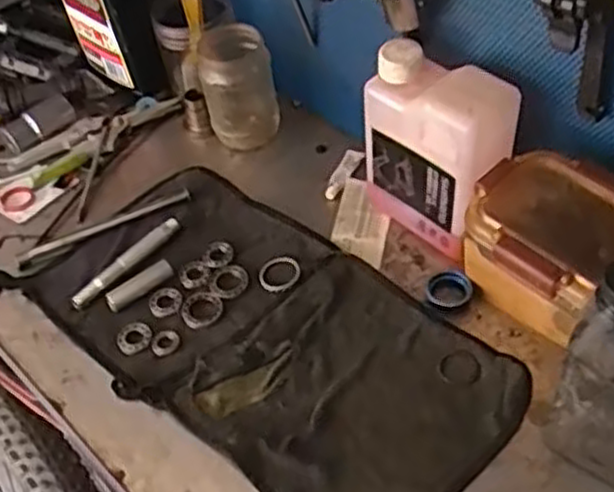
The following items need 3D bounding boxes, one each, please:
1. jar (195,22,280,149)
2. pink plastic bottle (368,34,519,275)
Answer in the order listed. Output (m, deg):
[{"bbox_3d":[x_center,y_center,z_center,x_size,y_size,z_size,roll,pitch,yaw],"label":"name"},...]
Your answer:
[{"bbox_3d":[-0.074,-0.173,0.828,0.074,0.122,0.073,-3,48,3],"label":"jar"},{"bbox_3d":[0.117,-0.076,0.680,0.066,0.181,0.135,-32,53,-22],"label":"pink plastic bottle"}]

